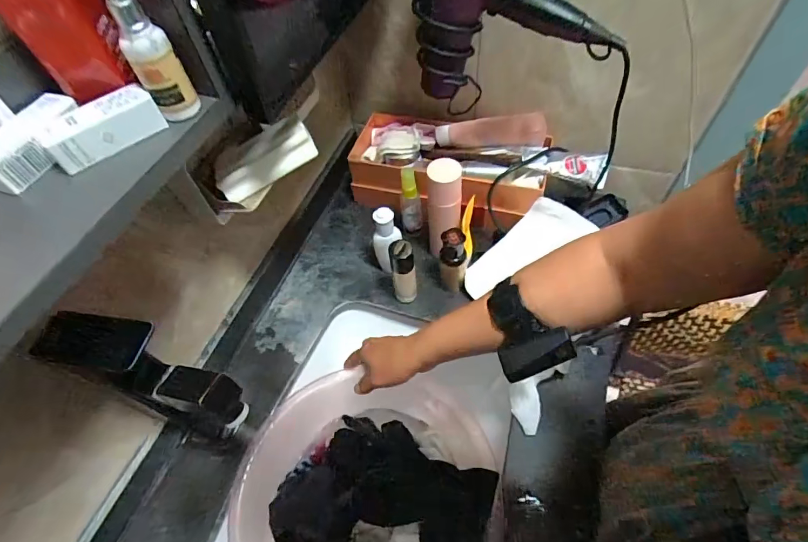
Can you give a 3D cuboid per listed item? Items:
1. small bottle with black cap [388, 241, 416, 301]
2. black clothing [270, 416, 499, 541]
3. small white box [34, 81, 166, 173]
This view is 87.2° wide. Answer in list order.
[{"bbox_3d":[0.000,0.009,0.604,0.033,0.125,0.037,-7,58,-2],"label":"small bottle with black cap"},{"bbox_3d":[-0.043,0.308,0.518,0.228,0.081,0.235,-1,58,1],"label":"black clothing"},{"bbox_3d":[-0.211,-0.102,0.298,0.073,0.024,0.027,-37,64,-19],"label":"small white box"}]

